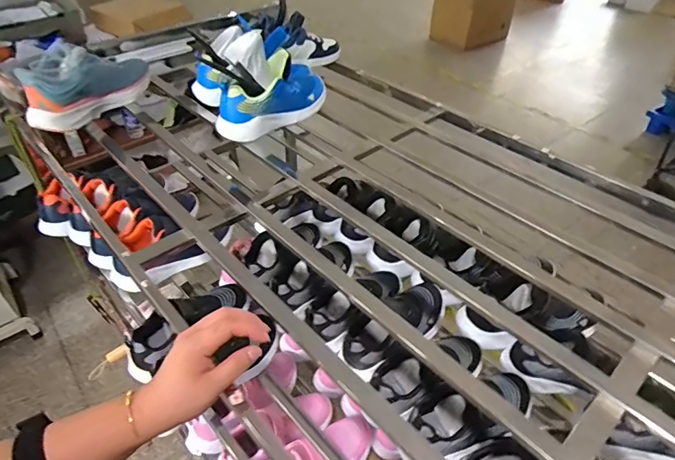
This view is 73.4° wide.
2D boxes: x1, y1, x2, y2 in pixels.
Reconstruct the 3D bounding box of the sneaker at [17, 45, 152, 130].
[{"bbox_3d":[-0.465,-0.298,0.853,0.137,0.123,0.280,20,44,17],"label":"sneaker"}]

